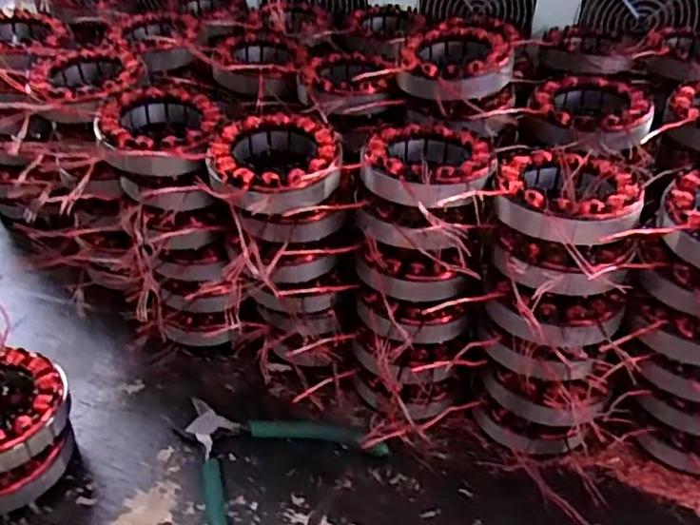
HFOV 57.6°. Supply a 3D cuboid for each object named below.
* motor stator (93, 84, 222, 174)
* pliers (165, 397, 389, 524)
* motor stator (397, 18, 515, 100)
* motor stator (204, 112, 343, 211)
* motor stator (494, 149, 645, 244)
[{"bbox_3d":[-0.134,-0.094,0.449,0.082,0.029,0.099,-8,39,-10],"label":"motor stator"},{"bbox_3d":[-0.068,0.134,0.436,0.137,0.013,0.131,27,46,30],"label":"pliers"},{"bbox_3d":[0.080,-0.152,0.486,0.085,0.033,0.092,3,38,3],"label":"motor stator"},{"bbox_3d":[-0.048,-0.066,0.419,0.084,0.025,0.091,0,38,0],"label":"motor stator"},{"bbox_3d":[0.131,-0.041,0.387,0.083,0.026,0.083,10,39,12],"label":"motor stator"}]

